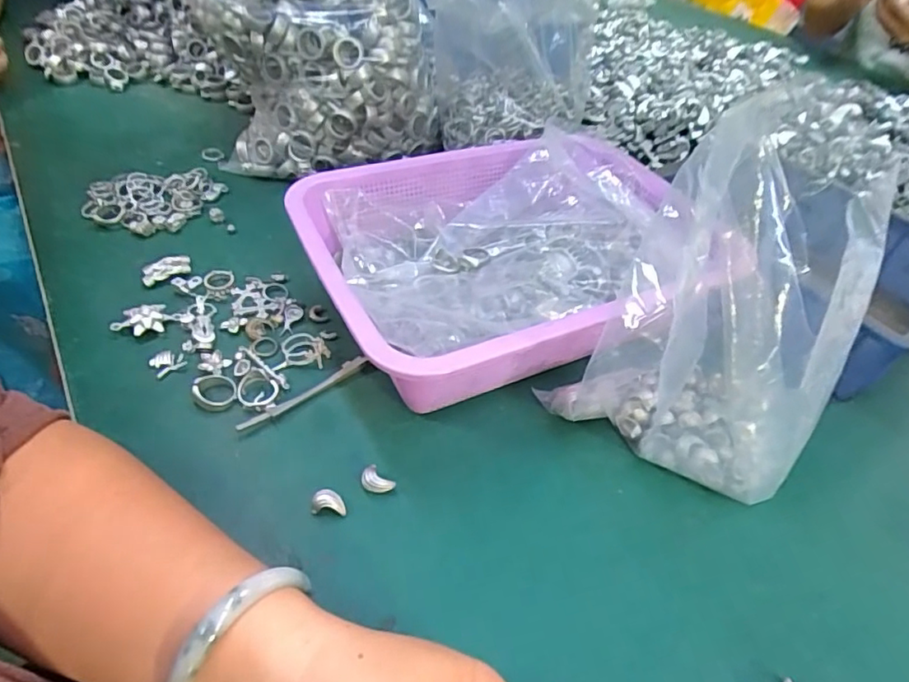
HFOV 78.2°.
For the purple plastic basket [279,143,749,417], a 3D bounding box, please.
[{"bbox_3d":[0.019,-0.054,0.423,0.243,0.088,0.225,-19,50,-23],"label":"purple plastic basket"}]

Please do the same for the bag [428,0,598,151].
[{"bbox_3d":[0.057,-0.291,0.559,0.160,0.147,0.124,3,46,-3],"label":"bag"}]

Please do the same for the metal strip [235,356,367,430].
[{"bbox_3d":[-0.100,0.035,0.376,0.096,0.007,0.009,-31,55,-31],"label":"metal strip"}]

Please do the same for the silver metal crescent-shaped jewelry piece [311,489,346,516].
[{"bbox_3d":[-0.072,0.092,0.319,0.020,0.014,0.009,6,45,0],"label":"silver metal crescent-shaped jewelry piece"}]

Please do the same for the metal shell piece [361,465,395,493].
[{"bbox_3d":[-0.046,0.083,0.332,0.019,0.010,0.012,29,49,22],"label":"metal shell piece"}]

